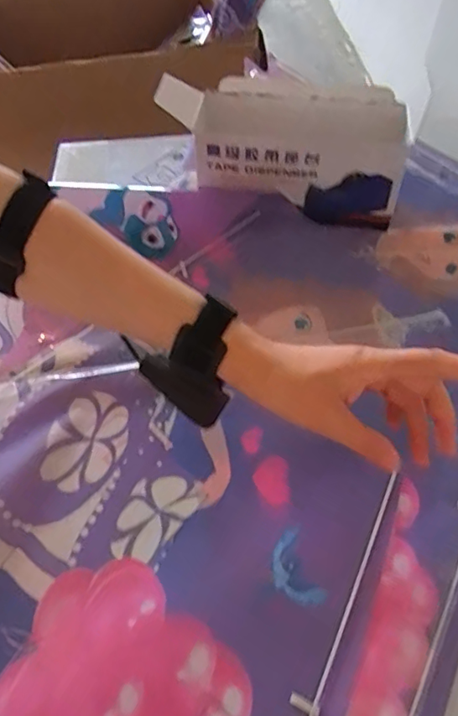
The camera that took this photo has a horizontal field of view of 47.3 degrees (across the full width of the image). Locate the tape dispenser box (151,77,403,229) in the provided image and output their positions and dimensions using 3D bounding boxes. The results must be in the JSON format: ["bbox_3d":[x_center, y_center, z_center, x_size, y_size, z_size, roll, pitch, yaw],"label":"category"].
[{"bbox_3d":[0.055,-0.220,0.550,0.242,0.094,0.104,13,55,10],"label":"tape dispenser box"}]

